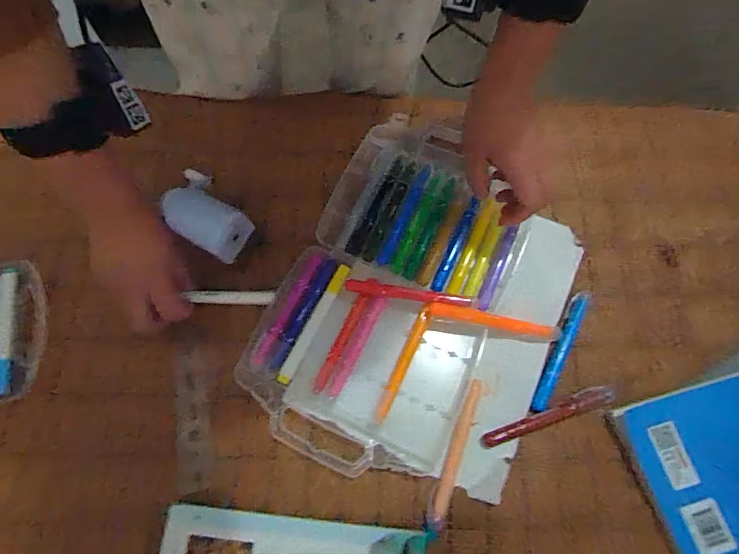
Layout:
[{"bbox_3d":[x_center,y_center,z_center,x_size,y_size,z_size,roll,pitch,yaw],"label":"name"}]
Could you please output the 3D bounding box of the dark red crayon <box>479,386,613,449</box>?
[{"bbox_3d":[0.162,0.128,0.386,0.130,0.010,0.016,-20,71,-8],"label":"dark red crayon"}]

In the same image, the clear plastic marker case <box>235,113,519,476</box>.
[{"bbox_3d":[0.025,0.010,0.427,0.203,0.032,0.344,23,71,8],"label":"clear plastic marker case"}]

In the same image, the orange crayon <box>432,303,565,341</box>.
[{"bbox_3d":[0.119,0.042,0.408,0.122,0.009,0.013,12,70,4],"label":"orange crayon"}]

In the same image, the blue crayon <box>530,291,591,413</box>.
[{"bbox_3d":[0.184,0.068,0.405,0.016,0.010,0.131,28,72,9],"label":"blue crayon"}]

